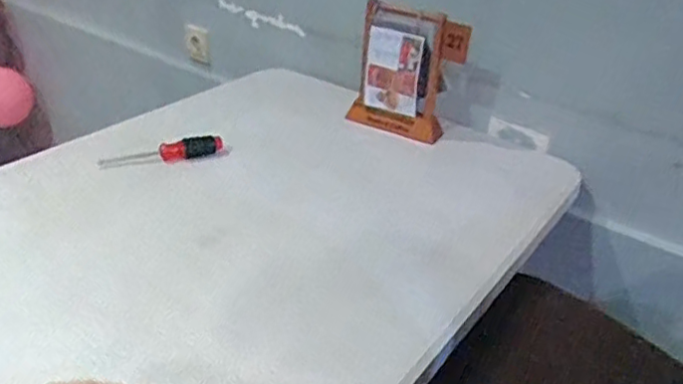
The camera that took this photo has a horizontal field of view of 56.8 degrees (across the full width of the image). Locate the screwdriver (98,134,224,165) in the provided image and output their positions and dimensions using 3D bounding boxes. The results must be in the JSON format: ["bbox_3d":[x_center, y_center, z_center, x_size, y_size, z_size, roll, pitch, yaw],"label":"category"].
[{"bbox_3d":[-0.292,-0.071,1.033,0.191,0.031,0.029,-5,34,-15],"label":"screwdriver"}]

